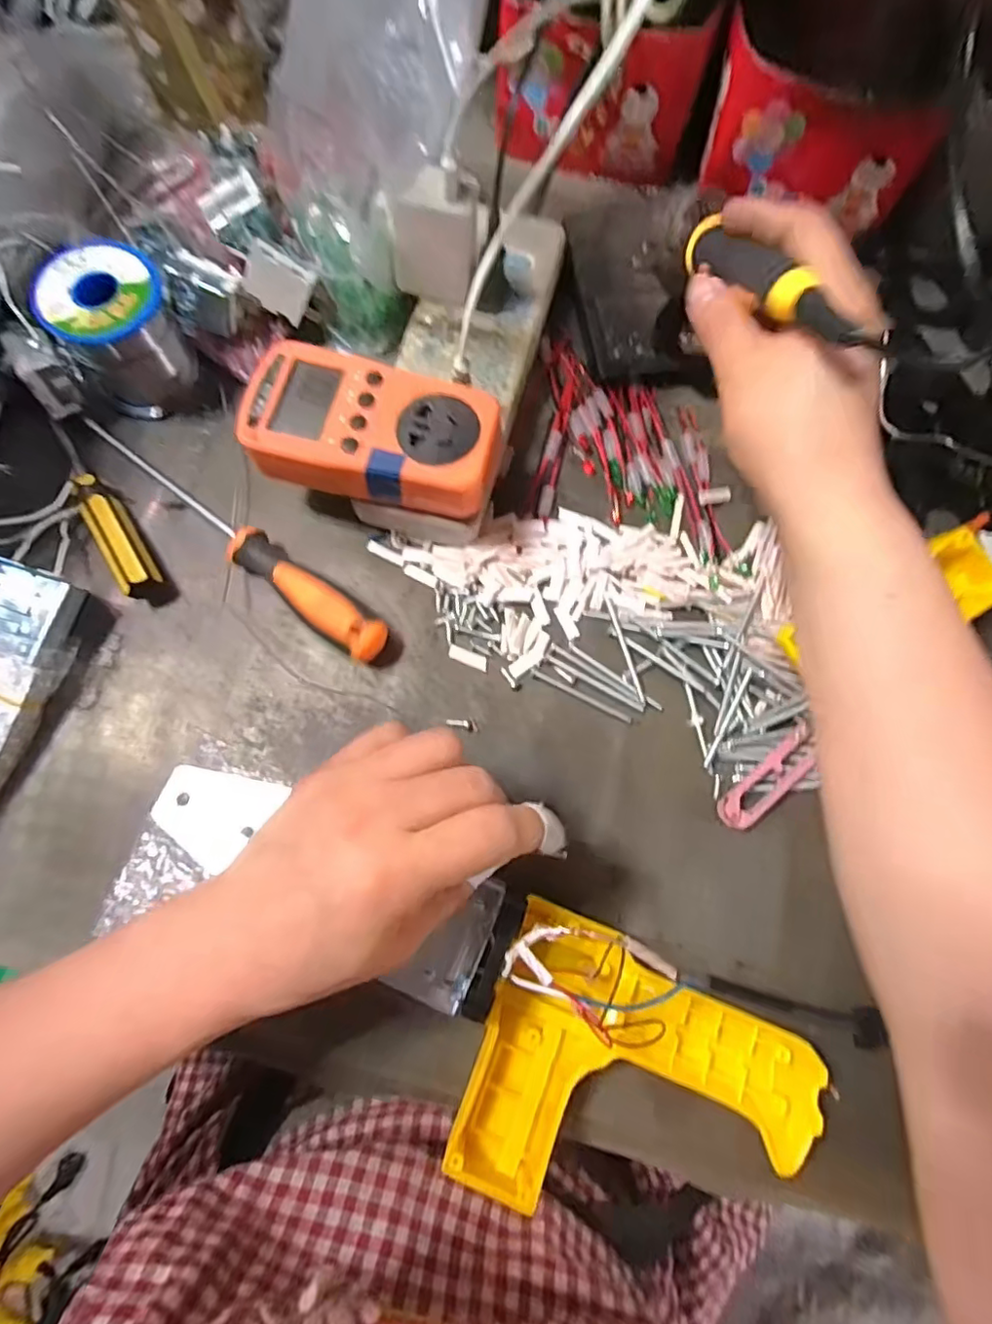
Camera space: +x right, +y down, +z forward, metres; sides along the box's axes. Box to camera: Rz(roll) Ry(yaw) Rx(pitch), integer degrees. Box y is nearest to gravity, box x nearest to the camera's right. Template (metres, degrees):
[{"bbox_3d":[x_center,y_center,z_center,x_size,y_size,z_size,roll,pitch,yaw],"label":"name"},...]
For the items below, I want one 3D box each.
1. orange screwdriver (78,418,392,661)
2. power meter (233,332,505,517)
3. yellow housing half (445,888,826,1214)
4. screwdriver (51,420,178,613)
[{"bbox_3d":[-0.153,-0.072,0.328,0.222,0.027,0.023,36,77,7],"label":"orange screwdriver"},{"bbox_3d":[-0.063,-0.119,0.302,0.127,0.029,0.070,13,75,1],"label":"power meter"},{"bbox_3d":[0.066,0.194,0.270,0.146,0.030,0.115,19,75,3],"label":"yellow housing half"},{"bbox_3d":[-0.229,-0.089,0.333,0.021,0.022,0.132,-35,79,-11],"label":"screwdriver"}]

